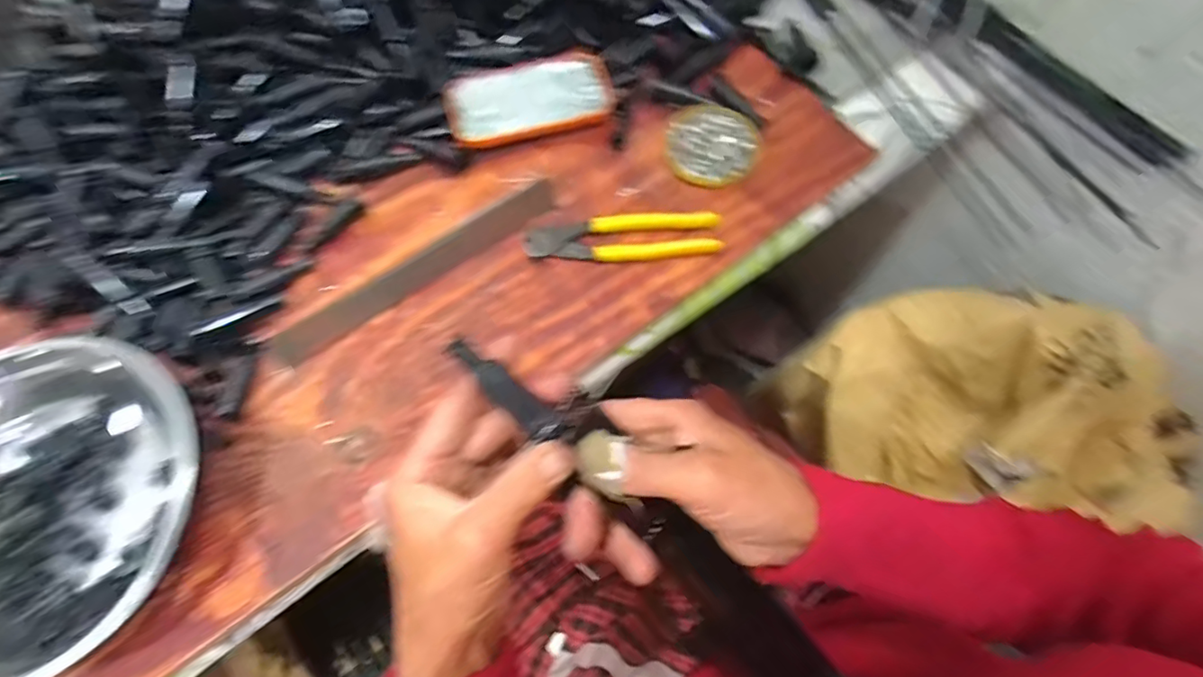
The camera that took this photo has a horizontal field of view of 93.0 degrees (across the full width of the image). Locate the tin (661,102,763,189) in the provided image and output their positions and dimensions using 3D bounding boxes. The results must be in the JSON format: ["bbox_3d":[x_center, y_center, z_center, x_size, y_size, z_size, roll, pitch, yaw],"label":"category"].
[{"bbox_3d":[0.102,-0.179,0.533,0.084,0.012,0.086,0,68,1],"label":"tin"}]

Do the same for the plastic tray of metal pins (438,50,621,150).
[{"bbox_3d":[-0.069,-0.229,0.549,0.155,0.015,0.087,-15,69,-5],"label":"plastic tray of metal pins"}]

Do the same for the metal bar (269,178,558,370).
[{"bbox_3d":[-0.154,-0.063,0.490,0.262,0.012,0.035,-36,75,-10],"label":"metal bar"}]

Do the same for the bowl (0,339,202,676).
[{"bbox_3d":[-0.376,0.122,0.390,0.219,0.068,0.189,-34,72,-12],"label":"bowl"}]

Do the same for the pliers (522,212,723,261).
[{"bbox_3d":[0.019,-0.085,0.492,0.164,0.019,0.040,-3,68,0],"label":"pliers"}]

